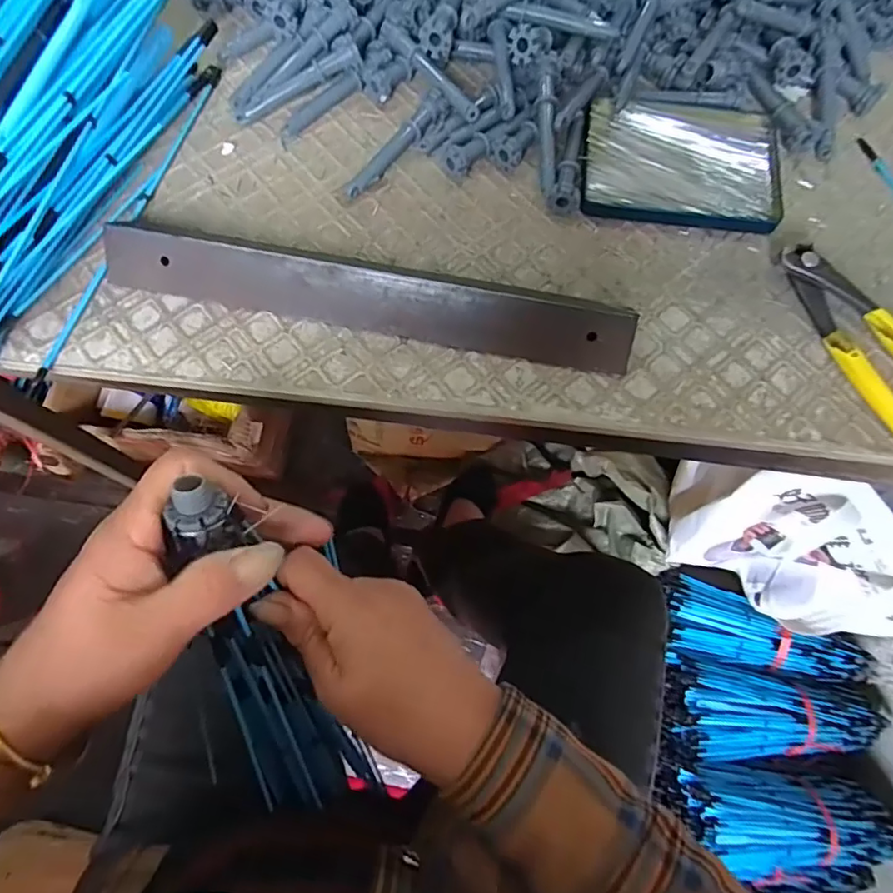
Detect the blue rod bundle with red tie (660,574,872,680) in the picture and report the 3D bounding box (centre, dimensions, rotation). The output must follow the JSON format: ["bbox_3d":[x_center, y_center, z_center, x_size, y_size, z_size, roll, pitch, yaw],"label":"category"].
[{"bbox_3d":[0.486,0.292,0.849,0.332,0.063,0.111,17,72,4],"label":"blue rod bundle with red tie"}]

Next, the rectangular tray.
[{"bbox_3d":[0.158,-0.195,0.384,0.130,0.016,0.100,10,72,2],"label":"rectangular tray"}]

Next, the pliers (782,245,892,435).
[{"bbox_3d":[0.256,-0.052,0.337,0.039,0.027,0.162,-27,79,-7],"label":"pliers"}]

